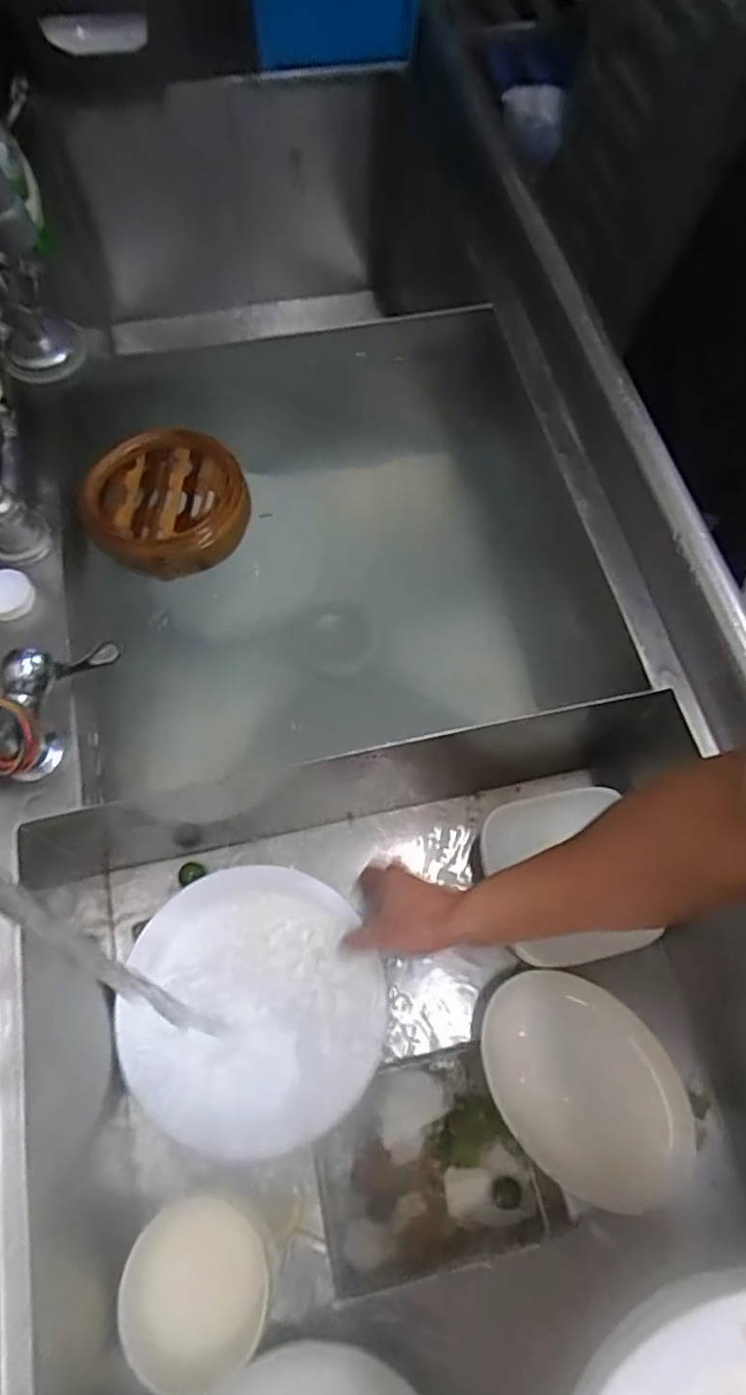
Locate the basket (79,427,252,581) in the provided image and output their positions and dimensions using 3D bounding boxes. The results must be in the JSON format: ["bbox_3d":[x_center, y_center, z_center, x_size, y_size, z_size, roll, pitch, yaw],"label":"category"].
[{"bbox_3d":[-0.193,-0.182,0.653,0.144,0.039,0.143,0,68,-1],"label":"basket"}]

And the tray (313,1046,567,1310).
[{"bbox_3d":[0.049,0.403,0.608,0.193,0.057,0.161,-12,69,-6],"label":"tray"}]

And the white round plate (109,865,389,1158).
[{"bbox_3d":[-0.108,0.272,0.616,0.223,0.024,0.226,0,68,-1],"label":"white round plate"}]

